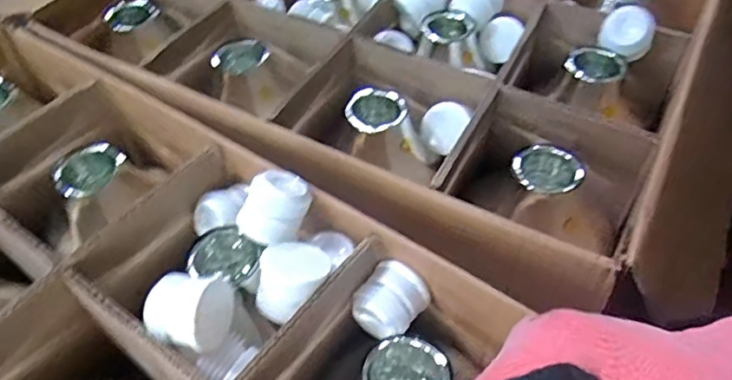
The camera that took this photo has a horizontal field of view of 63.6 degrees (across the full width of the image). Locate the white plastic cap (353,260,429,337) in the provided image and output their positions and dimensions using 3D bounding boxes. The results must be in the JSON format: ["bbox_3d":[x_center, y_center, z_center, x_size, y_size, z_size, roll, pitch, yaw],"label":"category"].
[{"bbox_3d":[0.016,0.075,0.400,0.042,0.033,0.042,33,57,27],"label":"white plastic cap"}]

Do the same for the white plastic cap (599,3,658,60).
[{"bbox_3d":[0.237,-0.144,0.535,0.044,0.026,0.044,32,99,20],"label":"white plastic cap"}]

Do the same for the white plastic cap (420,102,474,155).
[{"bbox_3d":[0.071,-0.057,0.530,0.036,0.045,0.024,38,15,14],"label":"white plastic cap"}]

